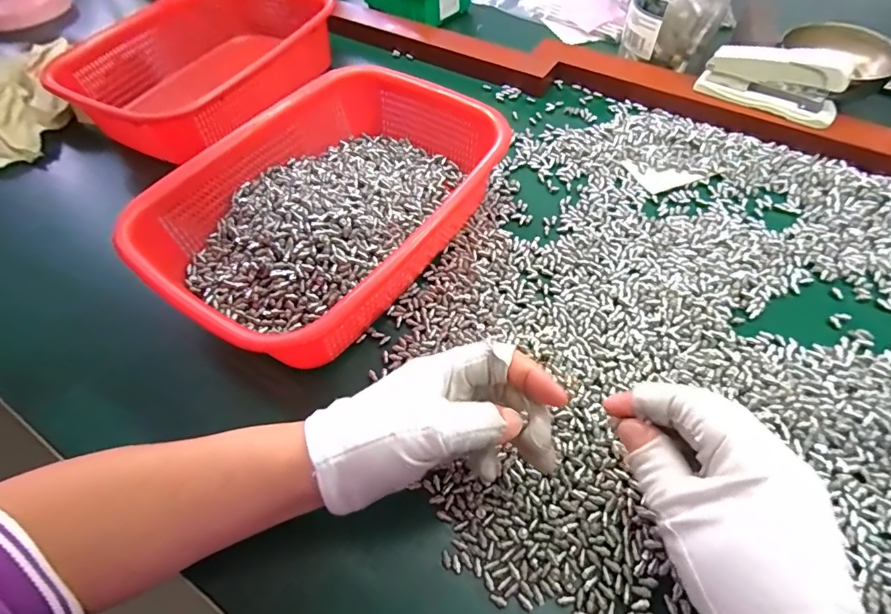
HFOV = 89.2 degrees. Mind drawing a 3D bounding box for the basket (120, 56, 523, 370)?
[{"bbox_3d":[-0.090,-0.089,0.382,0.208,0.078,0.285,29,63,21],"label":"basket"}]

